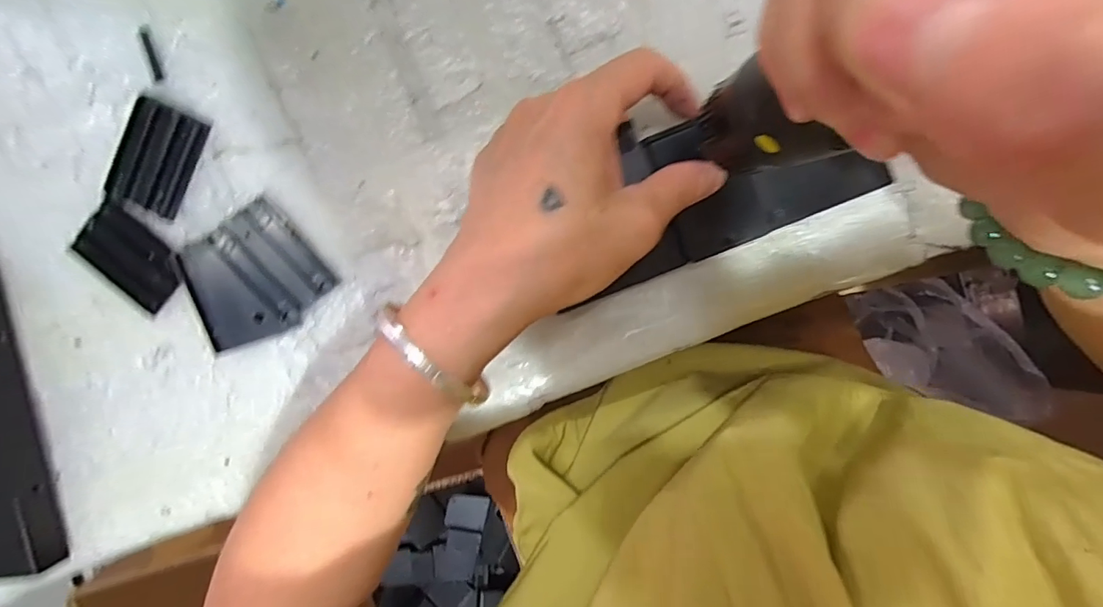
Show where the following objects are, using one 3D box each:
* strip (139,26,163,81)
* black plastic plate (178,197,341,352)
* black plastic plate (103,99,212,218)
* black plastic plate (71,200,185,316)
[{"bbox_3d":[-0.196,-0.122,0.243,0.005,0.004,0.026,-13,94,-7],"label":"strip"},{"bbox_3d":[-0.150,-0.012,0.248,0.066,0.015,0.055,-34,95,5],"label":"black plastic plate"},{"bbox_3d":[-0.195,-0.071,0.246,0.033,0.010,0.051,20,97,-2],"label":"black plastic plate"},{"bbox_3d":[-0.212,-0.023,0.252,0.050,0.007,0.036,38,96,-4],"label":"black plastic plate"}]

